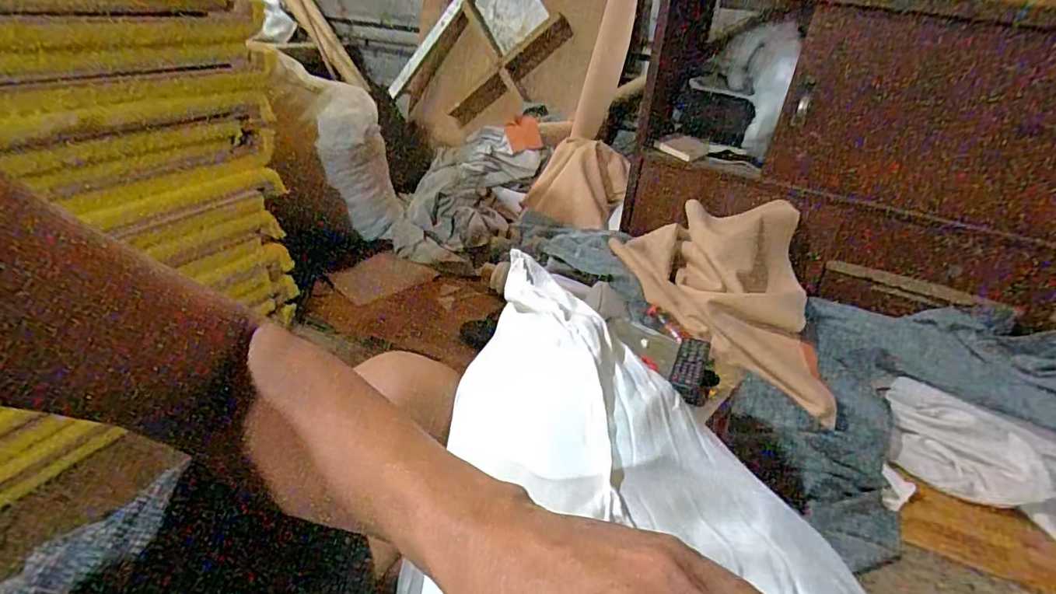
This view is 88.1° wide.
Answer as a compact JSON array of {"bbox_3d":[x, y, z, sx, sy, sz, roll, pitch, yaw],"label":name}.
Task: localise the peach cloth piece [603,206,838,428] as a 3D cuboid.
[{"bbox_3d":[0.385,0.002,1.095,0.363,0.270,0.401,3,29,-5],"label":"peach cloth piece"}]

